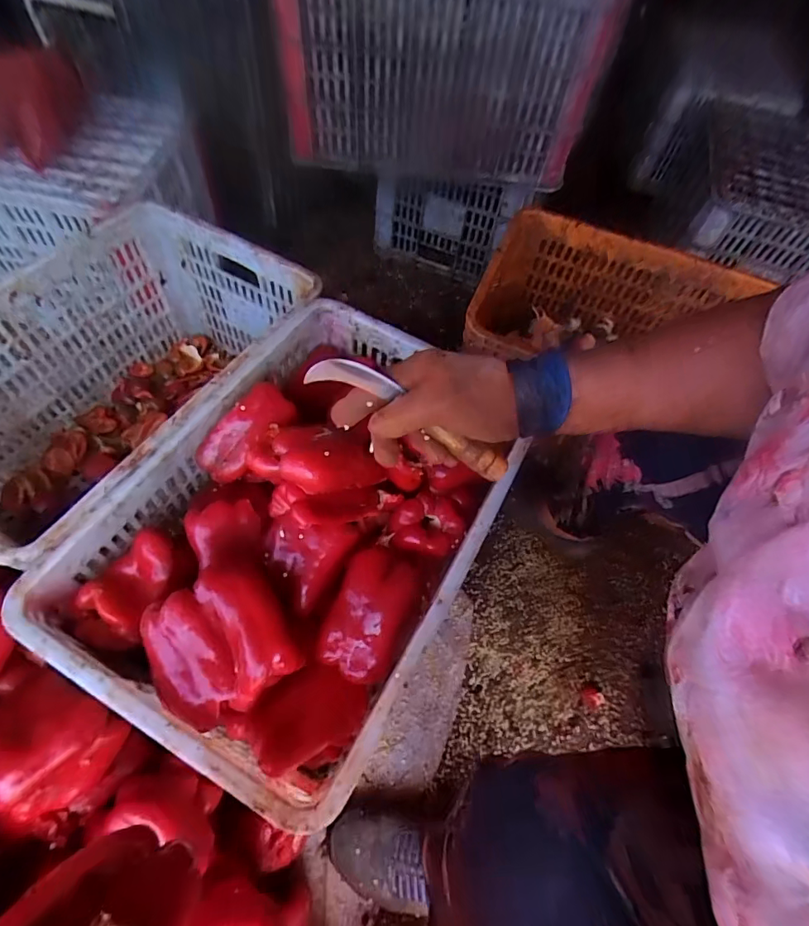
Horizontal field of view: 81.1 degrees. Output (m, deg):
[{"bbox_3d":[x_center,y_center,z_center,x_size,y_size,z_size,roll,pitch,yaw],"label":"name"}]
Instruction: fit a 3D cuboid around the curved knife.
[{"bbox_3d":[0.009,-0.033,0.380,0.180,0.030,0.021,32,59,-15],"label":"curved knife"}]

